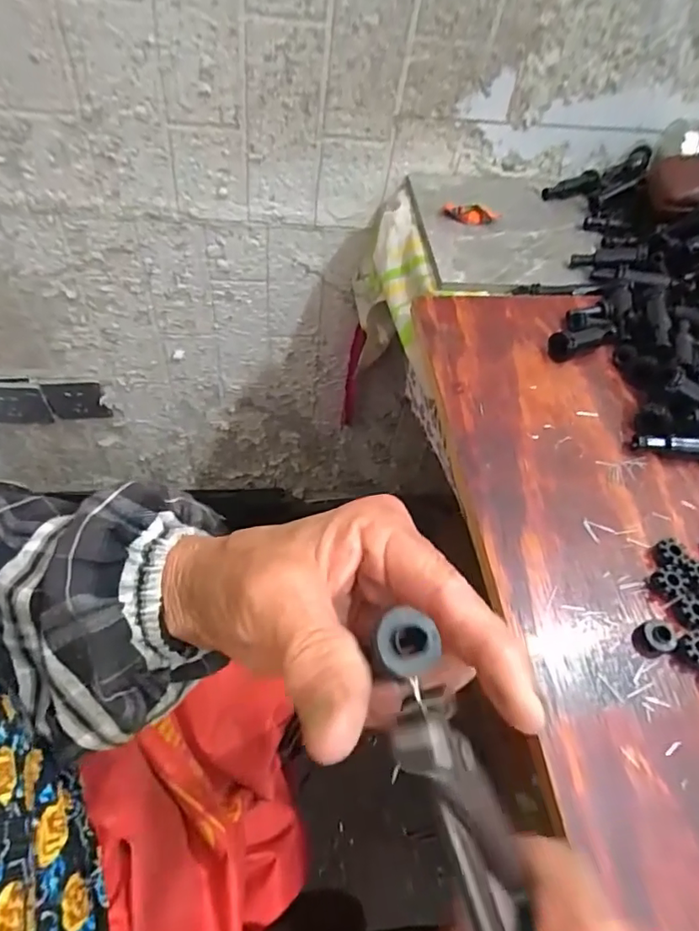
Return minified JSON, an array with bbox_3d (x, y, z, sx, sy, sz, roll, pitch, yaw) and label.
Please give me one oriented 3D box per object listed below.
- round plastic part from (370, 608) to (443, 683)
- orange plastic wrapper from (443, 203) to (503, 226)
[{"bbox_3d":[0.016,0.049,0.148,0.016,0.008,0.016,-10,57,-12],"label":"round plastic part"},{"bbox_3d":[0.124,-0.257,0.553,0.056,0.018,0.022,15,56,5],"label":"orange plastic wrapper"}]

